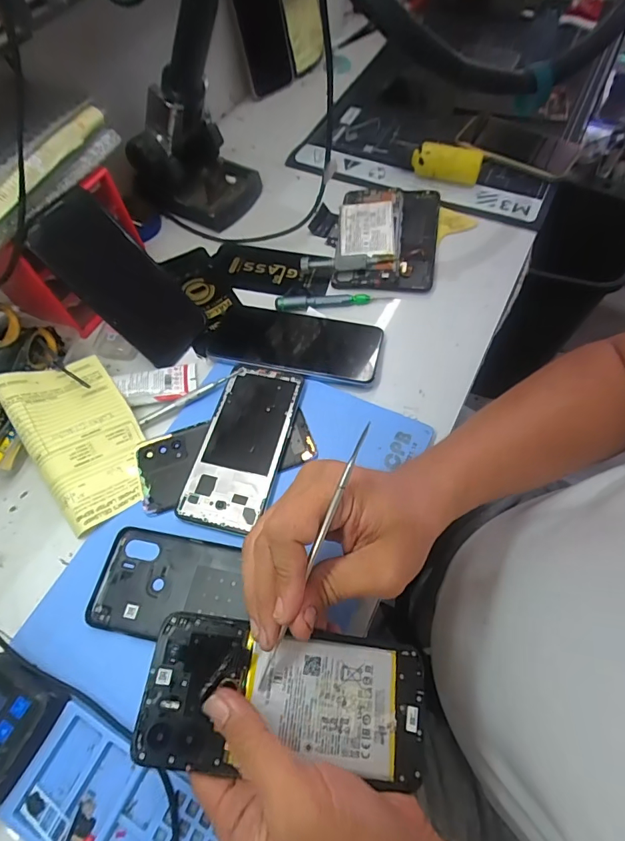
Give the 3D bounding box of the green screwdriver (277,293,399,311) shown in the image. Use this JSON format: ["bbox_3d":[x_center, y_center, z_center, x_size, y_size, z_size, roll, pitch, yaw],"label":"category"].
[{"bbox_3d":[0.024,-0.130,0.473,0.126,0.009,0.017,-4,62,1],"label":"green screwdriver"}]

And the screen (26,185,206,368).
[{"bbox_3d":[-0.180,-0.132,0.422,0.009,0.165,0.078,6,54,52],"label":"screen"}]

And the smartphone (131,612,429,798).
[{"bbox_3d":[-0.012,0.158,0.252,0.159,0.006,0.070,11,63,-8],"label":"smartphone"}]

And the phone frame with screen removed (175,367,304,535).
[{"bbox_3d":[-0.061,0.020,0.393,0.071,0.011,0.155,11,64,9],"label":"phone frame with screen removed"}]

